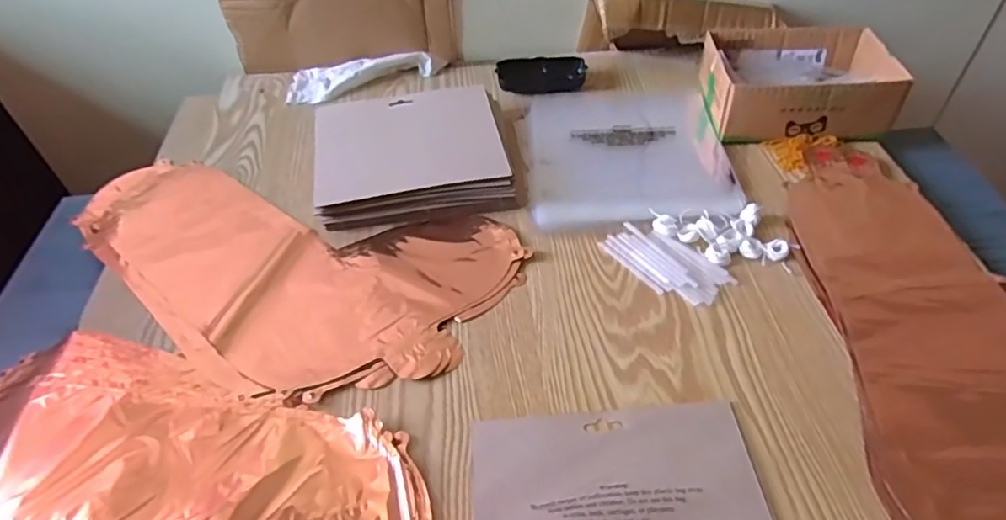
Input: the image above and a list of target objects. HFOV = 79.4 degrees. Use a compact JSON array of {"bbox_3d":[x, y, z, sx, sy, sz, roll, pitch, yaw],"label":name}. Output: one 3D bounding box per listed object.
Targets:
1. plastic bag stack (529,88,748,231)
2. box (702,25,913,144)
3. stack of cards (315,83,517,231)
[{"bbox_3d":[0.137,-0.130,0.665,0.214,0.010,0.243,-4,47,0],"label":"plastic bag stack"},{"bbox_3d":[0.330,-0.204,0.685,0.186,0.061,0.146,-2,47,3],"label":"box"},{"bbox_3d":[-0.097,-0.114,0.645,0.189,0.037,0.175,-9,47,-4],"label":"stack of cards"}]

